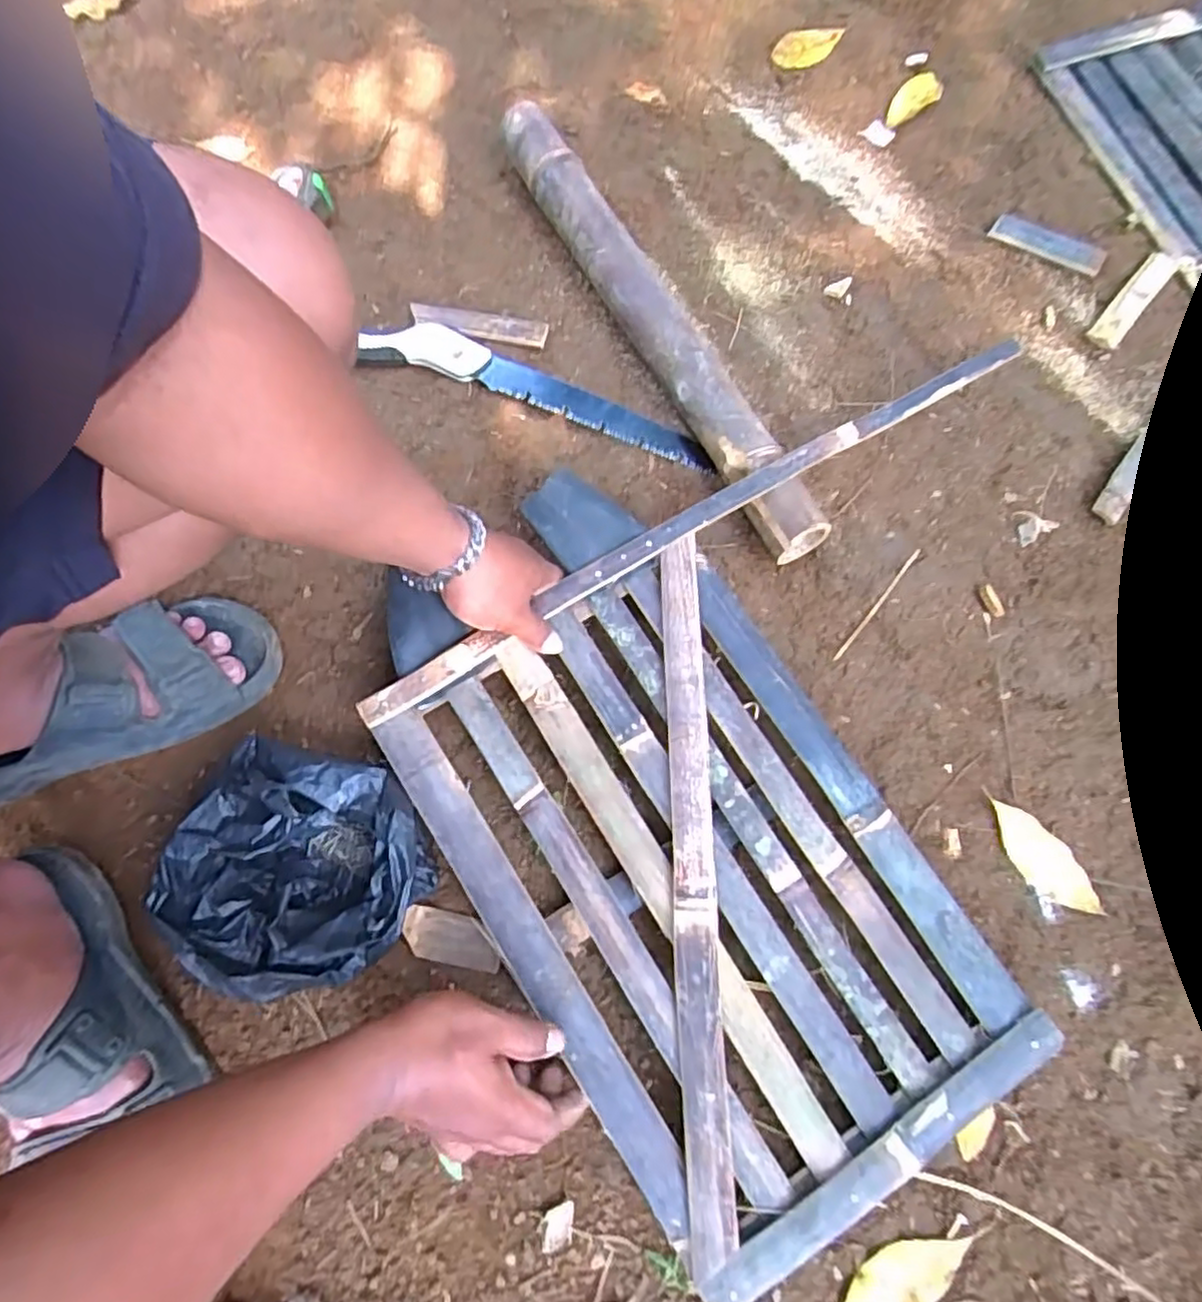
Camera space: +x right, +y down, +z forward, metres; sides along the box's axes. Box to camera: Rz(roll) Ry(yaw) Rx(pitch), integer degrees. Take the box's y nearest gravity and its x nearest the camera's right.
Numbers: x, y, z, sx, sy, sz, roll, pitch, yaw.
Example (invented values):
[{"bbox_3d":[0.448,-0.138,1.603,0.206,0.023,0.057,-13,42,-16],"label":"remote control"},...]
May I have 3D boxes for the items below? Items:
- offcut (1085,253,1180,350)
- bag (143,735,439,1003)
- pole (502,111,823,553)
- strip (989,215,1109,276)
[{"bbox_3d":[0.527,-0.347,0.682,0.030,0.013,0.128,39,77,13],"label":"offcut"},{"bbox_3d":[-0.213,0.162,0.505,0.162,0.080,0.158,17,74,7],"label":"bag"},{"bbox_3d":[0.050,-0.331,0.670,0.079,0.060,0.565,-27,73,-7],"label":"pole"},{"bbox_3d":[0.464,-0.423,0.715,0.112,0.007,0.040,32,76,11],"label":"strip"}]

